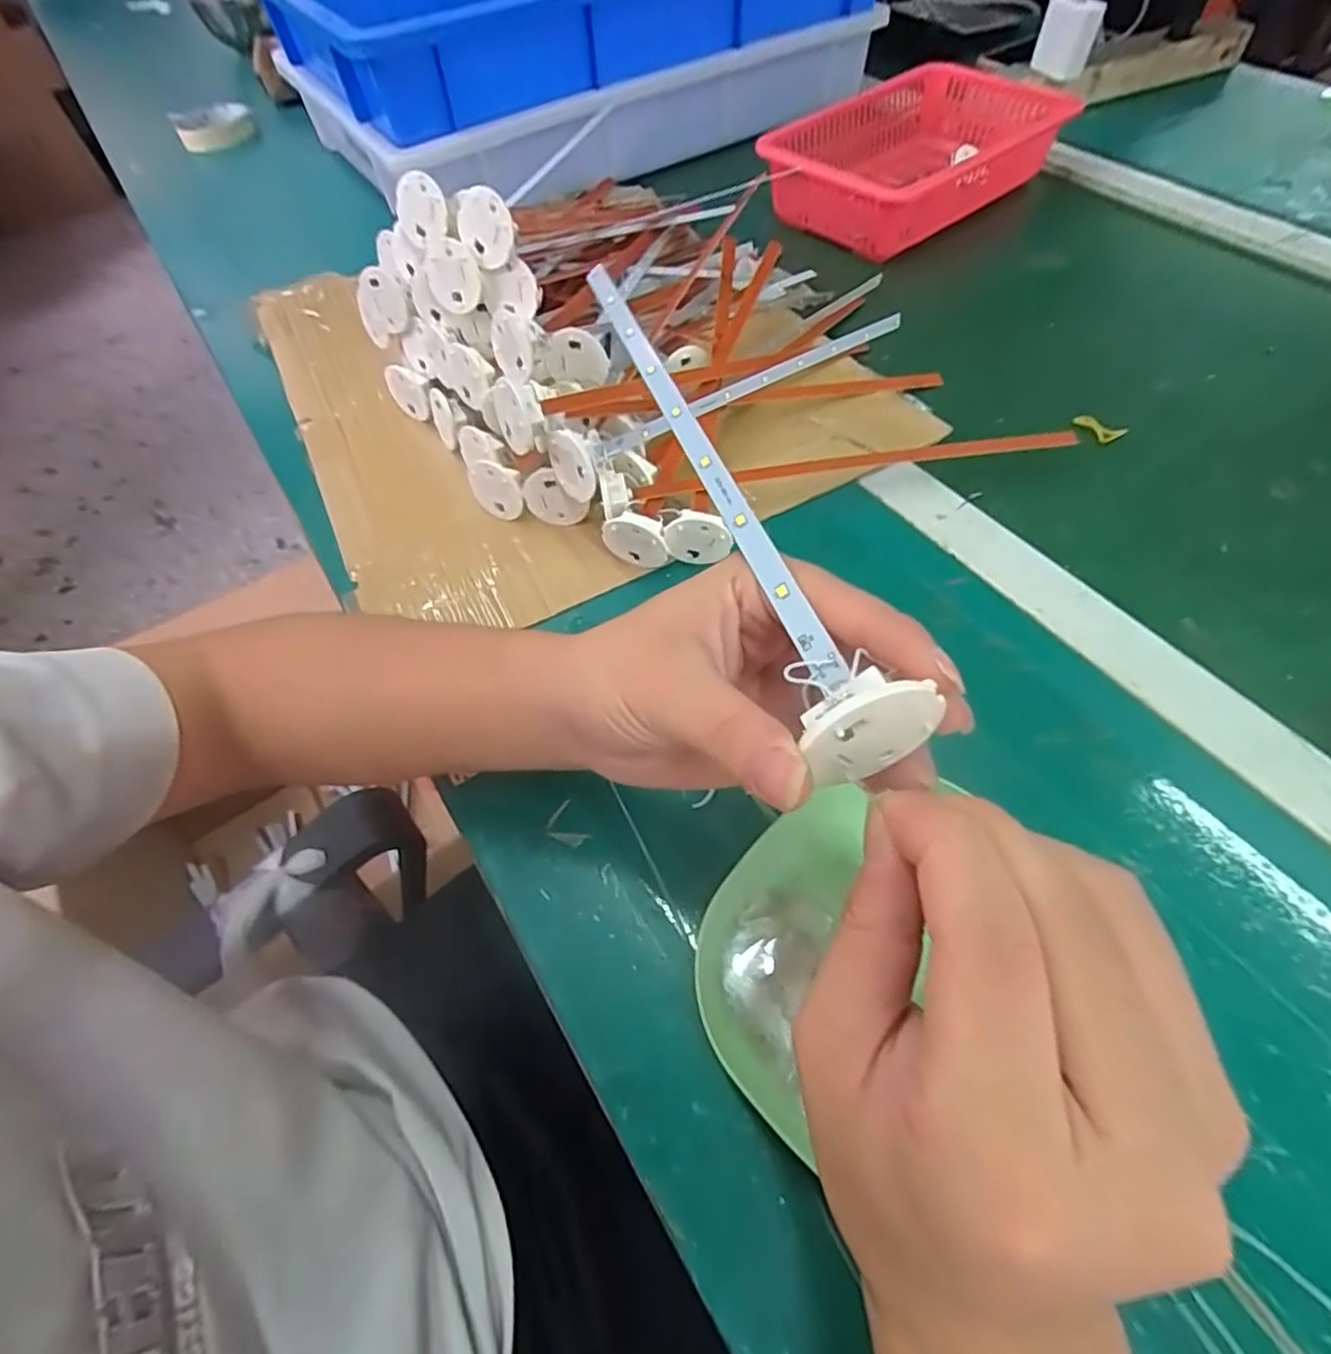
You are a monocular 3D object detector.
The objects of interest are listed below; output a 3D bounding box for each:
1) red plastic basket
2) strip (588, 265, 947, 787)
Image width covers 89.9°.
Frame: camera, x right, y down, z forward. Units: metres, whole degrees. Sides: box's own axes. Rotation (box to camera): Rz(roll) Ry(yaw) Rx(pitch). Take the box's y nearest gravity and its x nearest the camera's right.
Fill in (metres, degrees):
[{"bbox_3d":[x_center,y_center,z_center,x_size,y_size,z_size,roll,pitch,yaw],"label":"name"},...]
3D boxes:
[{"bbox_3d":[0.224,-0.458,0.587,0.266,0.061,0.167,-41,63,-20],"label":"red plastic basket"},{"bbox_3d":[0.011,-0.087,0.238,0.032,0.034,0.271,-17,55,-6],"label":"strip"}]

